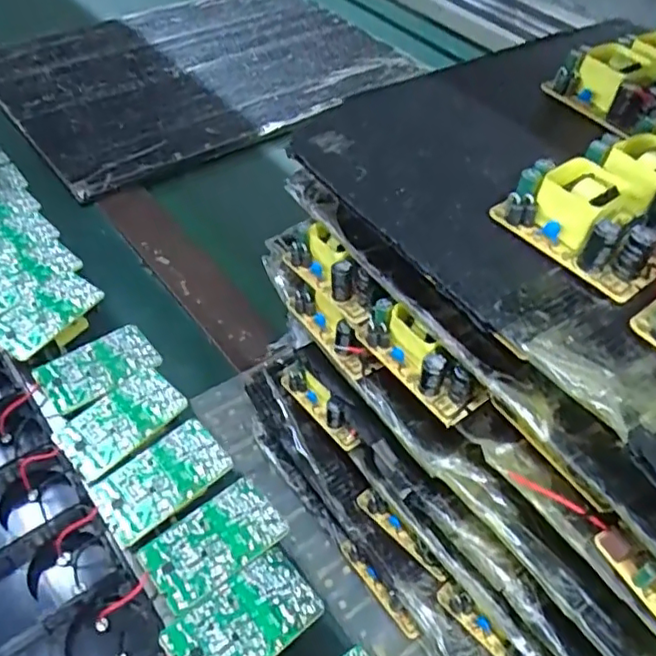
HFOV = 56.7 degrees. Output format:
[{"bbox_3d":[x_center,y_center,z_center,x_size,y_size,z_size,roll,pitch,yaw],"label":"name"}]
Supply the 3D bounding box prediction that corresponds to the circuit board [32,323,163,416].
[{"bbox_3d":[-0.131,0.023,0.350,0.063,0.009,0.037,-31,63,-26],"label":"circuit board"}]

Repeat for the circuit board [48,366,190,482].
[{"bbox_3d":[-0.110,0.048,0.325,0.063,0.005,0.037,-35,59,-30],"label":"circuit board"}]

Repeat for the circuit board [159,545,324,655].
[{"bbox_3d":[-0.036,0.126,0.262,0.063,0.007,0.037,-31,58,-28],"label":"circuit board"}]

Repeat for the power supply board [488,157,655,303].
[{"bbox_3d":[0.101,-0.042,0.235,0.035,0.025,0.060,-29,57,-27],"label":"power supply board"}]

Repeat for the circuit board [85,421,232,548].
[{"bbox_3d":[-0.083,0.075,0.304,0.062,0.006,0.037,-28,56,-26],"label":"circuit board"}]

